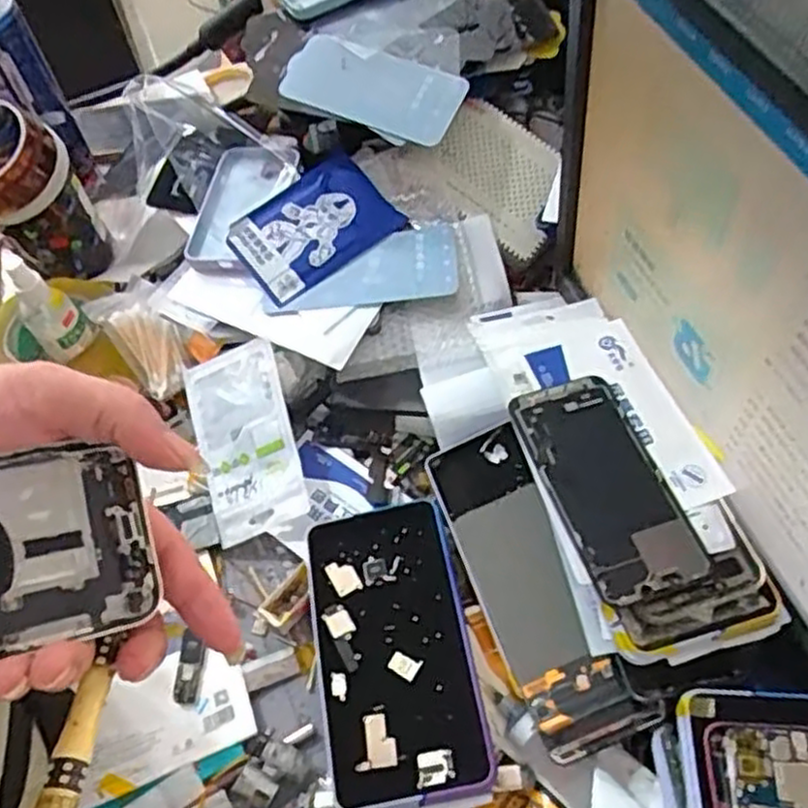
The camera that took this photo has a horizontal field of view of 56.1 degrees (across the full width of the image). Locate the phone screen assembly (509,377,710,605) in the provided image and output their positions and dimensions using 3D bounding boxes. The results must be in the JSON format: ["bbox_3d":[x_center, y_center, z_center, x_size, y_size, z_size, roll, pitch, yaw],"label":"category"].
[{"bbox_3d":[0.119,0.045,0.456,0.071,0.011,0.138,-10,54,-13],"label":"phone screen assembly"}]

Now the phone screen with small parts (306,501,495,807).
[{"bbox_3d":[-0.008,0.156,0.490,0.100,0.017,0.187,-11,57,-2],"label":"phone screen with small parts"}]

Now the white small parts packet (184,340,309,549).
[{"bbox_3d":[-0.121,0.024,0.581,0.080,0.010,0.148,-26,65,16],"label":"white small parts packet"}]

